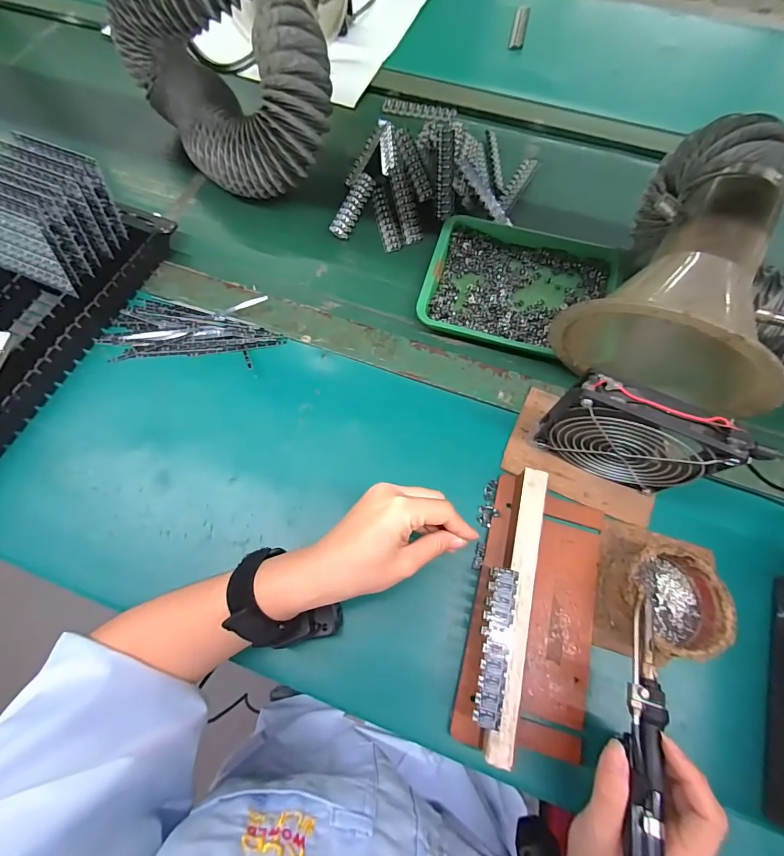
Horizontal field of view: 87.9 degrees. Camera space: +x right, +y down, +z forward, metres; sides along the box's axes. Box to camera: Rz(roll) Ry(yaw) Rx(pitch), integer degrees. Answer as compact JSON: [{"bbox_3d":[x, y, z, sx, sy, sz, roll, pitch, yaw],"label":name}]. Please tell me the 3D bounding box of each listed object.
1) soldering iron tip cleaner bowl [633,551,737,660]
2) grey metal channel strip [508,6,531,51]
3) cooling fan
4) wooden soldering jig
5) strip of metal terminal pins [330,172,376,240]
[{"bbox_3d":[0.231,0.143,0.334,0.072,0.040,0.076,0,68,1],"label":"soldering iron tip cleaner bowl"},{"bbox_3d":[0.210,-0.659,0.668,0.022,0.010,0.097,13,69,6],"label":"grey metal channel strip"},{"bbox_3d":[0.194,0.012,0.343,0.126,0.125,0.027,22,70,9],"label":"cooling fan"},{"bbox_3d":[0.123,0.149,0.335,0.099,0.042,0.211,15,69,7],"label":"wooden soldering jig"},{"bbox_3d":[-0.050,-0.293,0.529,0.026,0.008,0.113,19,70,8],"label":"strip of metal terminal pins"}]

